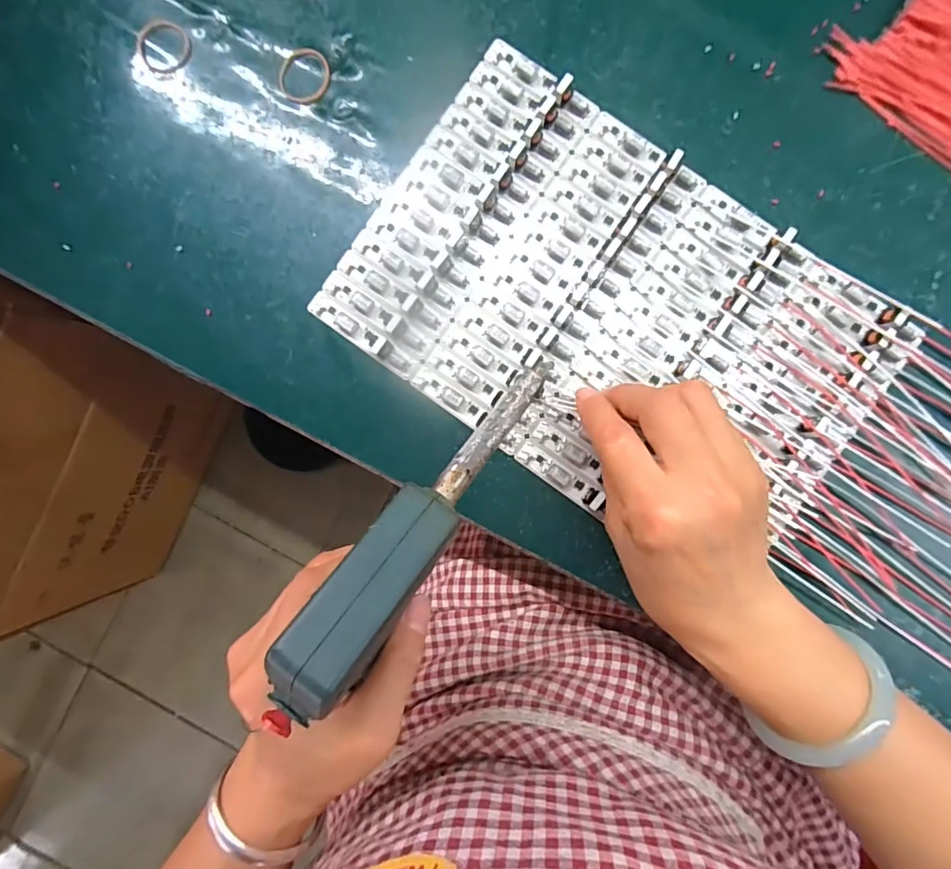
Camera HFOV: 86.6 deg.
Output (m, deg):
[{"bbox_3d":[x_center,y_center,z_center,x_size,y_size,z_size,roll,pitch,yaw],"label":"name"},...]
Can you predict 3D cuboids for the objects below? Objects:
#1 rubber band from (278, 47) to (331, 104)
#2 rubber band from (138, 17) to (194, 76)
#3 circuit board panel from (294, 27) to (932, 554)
[{"bbox_3d":[-0.101,-0.211,0.297,0.030,0.004,0.032,0,90,3],"label":"rubber band"},{"bbox_3d":[-0.186,-0.231,0.300,0.034,0.004,0.031,0,90,3],"label":"rubber band"},{"bbox_3d":[0.078,-0.067,0.287,0.294,0.013,0.190,35,92,2],"label":"circuit board panel"}]

